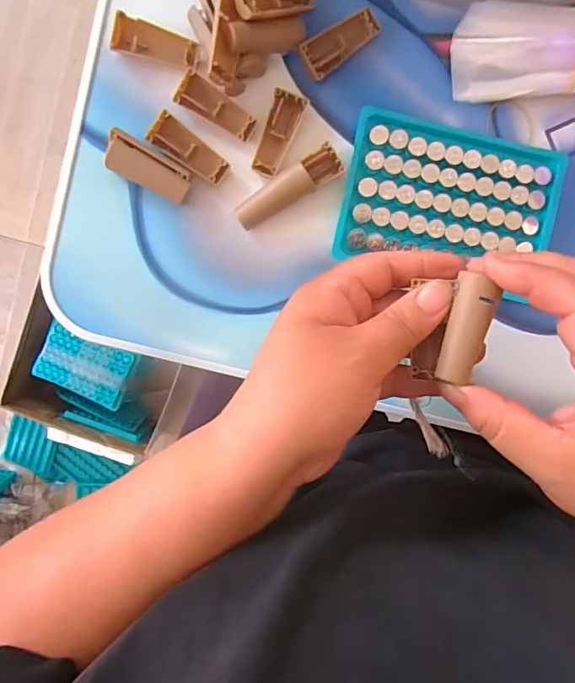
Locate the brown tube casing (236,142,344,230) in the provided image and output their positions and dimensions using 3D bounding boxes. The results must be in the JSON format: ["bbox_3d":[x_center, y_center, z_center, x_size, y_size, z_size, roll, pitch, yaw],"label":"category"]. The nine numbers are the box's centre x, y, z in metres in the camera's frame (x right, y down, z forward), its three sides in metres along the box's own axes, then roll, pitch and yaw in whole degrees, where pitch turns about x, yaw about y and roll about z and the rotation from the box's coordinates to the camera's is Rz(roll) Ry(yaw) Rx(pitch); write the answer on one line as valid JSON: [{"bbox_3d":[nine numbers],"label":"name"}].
[{"bbox_3d":[0.002,-0.092,0.288,0.069,0.015,0.018,-36,95,1],"label":"brown tube casing"}]

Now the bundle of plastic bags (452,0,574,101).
[{"bbox_3d":[0.156,-0.170,0.278,0.113,0.030,0.046,-4,95,-3],"label":"bundle of plastic bags"}]

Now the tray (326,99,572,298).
[{"bbox_3d":[0.101,-0.088,0.296,0.131,0.011,0.092,11,94,-3],"label":"tray"}]

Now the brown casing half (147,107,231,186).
[{"bbox_3d":[-0.058,-0.114,0.287,0.049,0.007,0.019,36,93,-5],"label":"brown casing half"}]

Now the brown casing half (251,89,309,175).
[{"bbox_3d":[-0.005,-0.124,0.289,0.020,0.009,0.048,18,94,-3],"label":"brown casing half"}]

